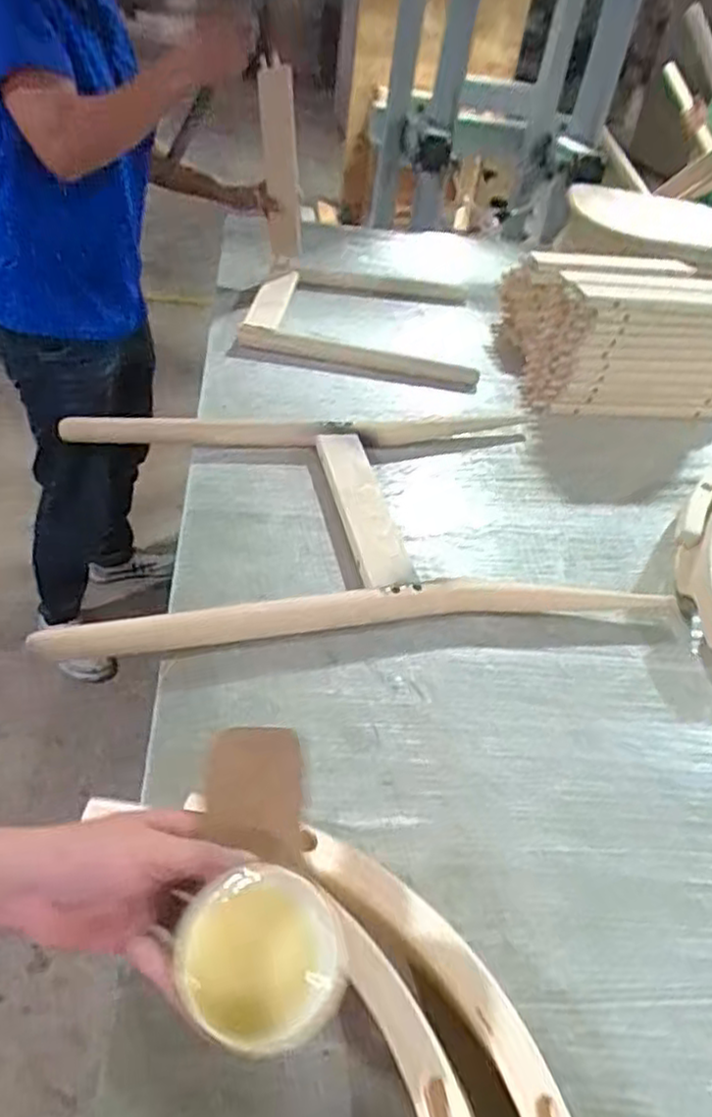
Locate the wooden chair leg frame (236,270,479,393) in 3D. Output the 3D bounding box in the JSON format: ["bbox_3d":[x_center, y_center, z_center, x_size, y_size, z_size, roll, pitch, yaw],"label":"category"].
[{"bbox_3d":[0.017,-0.506,1.471,0.439,0.054,0.542,7,40,-1],"label":"wooden chair leg frame"}]

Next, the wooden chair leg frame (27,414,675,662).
[{"bbox_3d":[-0.022,-0.073,0.932,0.681,0.040,0.457,-4,41,-14],"label":"wooden chair leg frame"}]

